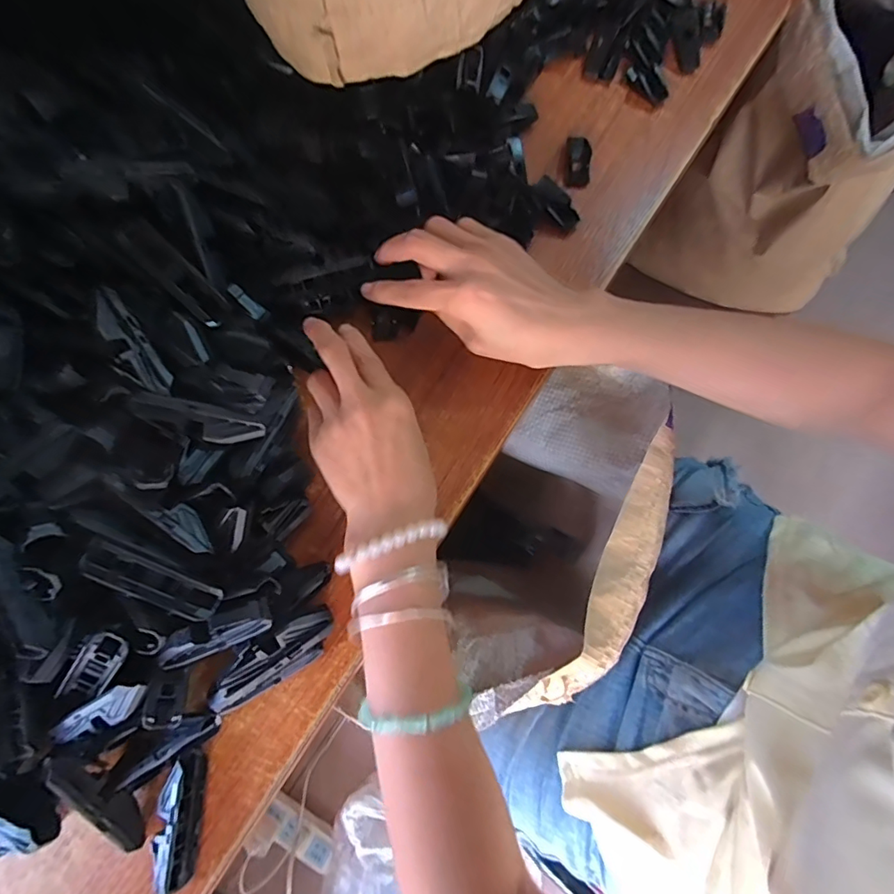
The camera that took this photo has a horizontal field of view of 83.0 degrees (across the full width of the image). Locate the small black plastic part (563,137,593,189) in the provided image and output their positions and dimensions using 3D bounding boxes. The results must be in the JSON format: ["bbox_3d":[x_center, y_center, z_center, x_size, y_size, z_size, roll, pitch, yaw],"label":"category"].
[{"bbox_3d":[0.104,-0.228,0.402,0.021,0.006,0.042,4,77,2],"label":"small black plastic part"}]

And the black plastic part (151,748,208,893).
[{"bbox_3d":[-0.161,0.224,0.302,0.022,0.020,0.071,3,77,2],"label":"black plastic part"}]

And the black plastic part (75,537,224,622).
[{"bbox_3d":[-0.164,0.075,0.281,0.073,0.007,0.021,28,79,-13],"label":"black plastic part"}]

